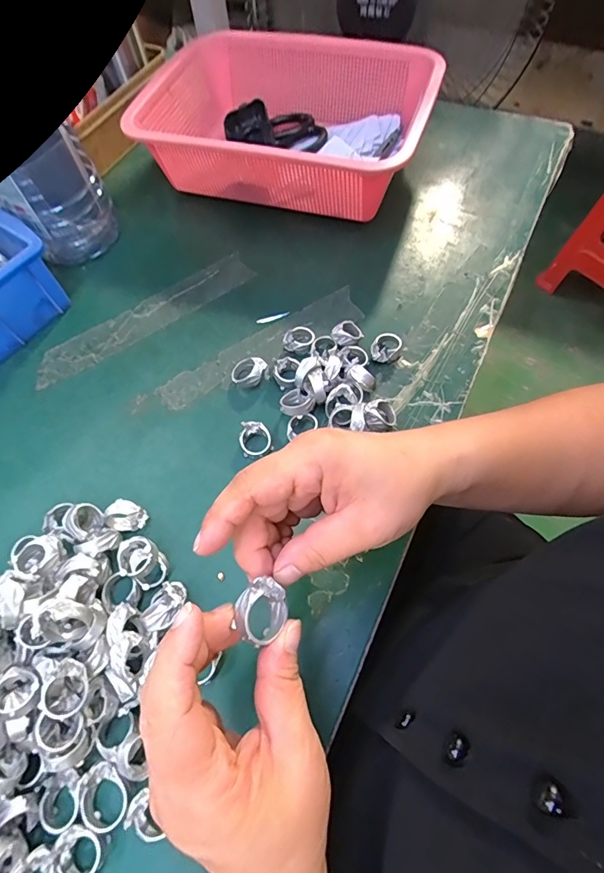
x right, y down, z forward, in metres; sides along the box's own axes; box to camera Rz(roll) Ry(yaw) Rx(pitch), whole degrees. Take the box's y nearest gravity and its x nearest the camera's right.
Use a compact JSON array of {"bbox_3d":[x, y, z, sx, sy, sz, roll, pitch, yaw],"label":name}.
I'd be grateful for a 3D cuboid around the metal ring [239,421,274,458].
[{"bbox_3d":[-0.038,0.002,0.344,0.025,0.013,0.029,-19,63,-6],"label":"metal ring"}]

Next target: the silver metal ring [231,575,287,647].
[{"bbox_3d":[-0.019,0.083,0.205,0.021,0.020,0.027,33,69,19],"label":"silver metal ring"}]

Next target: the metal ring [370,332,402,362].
[{"bbox_3d":[0.074,-0.078,0.376,0.024,0.015,0.026,-2,63,3],"label":"metal ring"}]

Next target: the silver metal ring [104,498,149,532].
[{"bbox_3d":[-0.129,0.060,0.317,0.025,0.022,0.021,21,66,14],"label":"silver metal ring"}]

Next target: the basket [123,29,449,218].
[{"bbox_3d":[-0.013,-0.343,0.479,0.295,0.091,0.206,16,65,12],"label":"basket"}]

